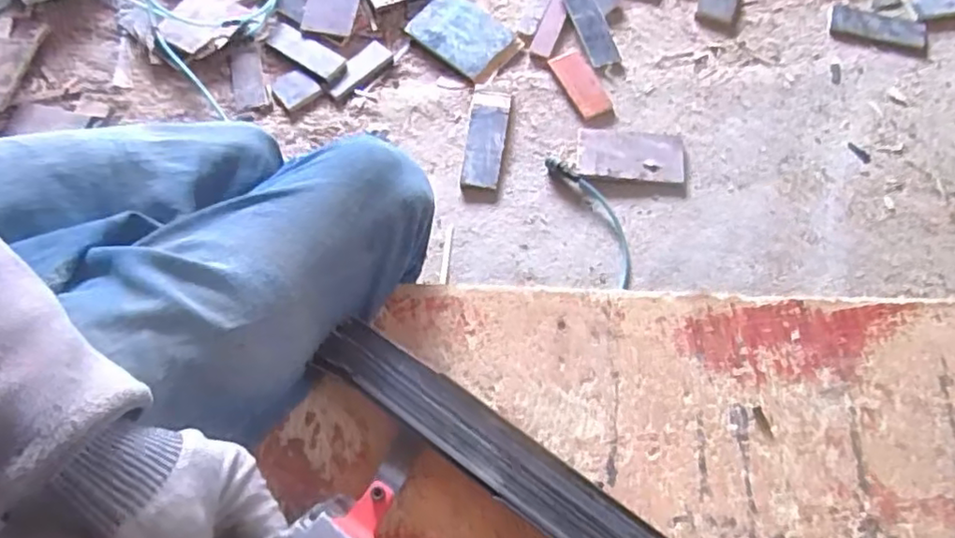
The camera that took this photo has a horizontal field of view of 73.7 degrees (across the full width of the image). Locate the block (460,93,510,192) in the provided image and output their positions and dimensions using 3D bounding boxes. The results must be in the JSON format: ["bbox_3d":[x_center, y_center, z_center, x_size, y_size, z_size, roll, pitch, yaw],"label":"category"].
[{"bbox_3d":[0.016,-0.263,1.294,0.076,0.026,0.215,7,73,2],"label":"block"}]

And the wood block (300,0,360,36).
[{"bbox_3d":[-0.318,-0.590,1.399,0.119,0.019,0.147,12,73,4],"label":"wood block"}]

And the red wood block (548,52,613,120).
[{"bbox_3d":[0.218,-0.389,1.349,0.070,0.012,0.160,-26,75,-7],"label":"red wood block"}]

